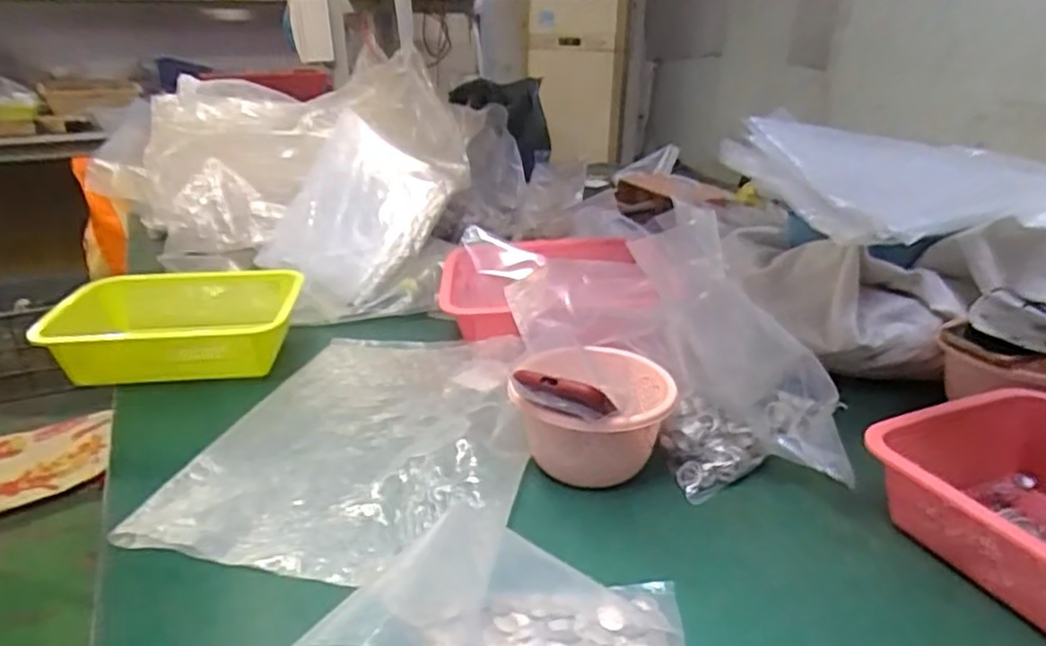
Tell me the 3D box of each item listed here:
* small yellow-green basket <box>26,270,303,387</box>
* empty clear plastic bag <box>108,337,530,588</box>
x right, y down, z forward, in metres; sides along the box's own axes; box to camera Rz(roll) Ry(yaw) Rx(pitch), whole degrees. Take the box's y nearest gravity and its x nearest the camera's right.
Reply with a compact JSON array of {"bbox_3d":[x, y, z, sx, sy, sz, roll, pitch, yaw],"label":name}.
[{"bbox_3d":[-0.418,0.006,0.862,0.266,0.078,0.203,-3,22,-9],"label":"small yellow-green basket"},{"bbox_3d":[-0.139,0.103,0.706,0.289,0.034,0.386,5,22,10],"label":"empty clear plastic bag"}]

